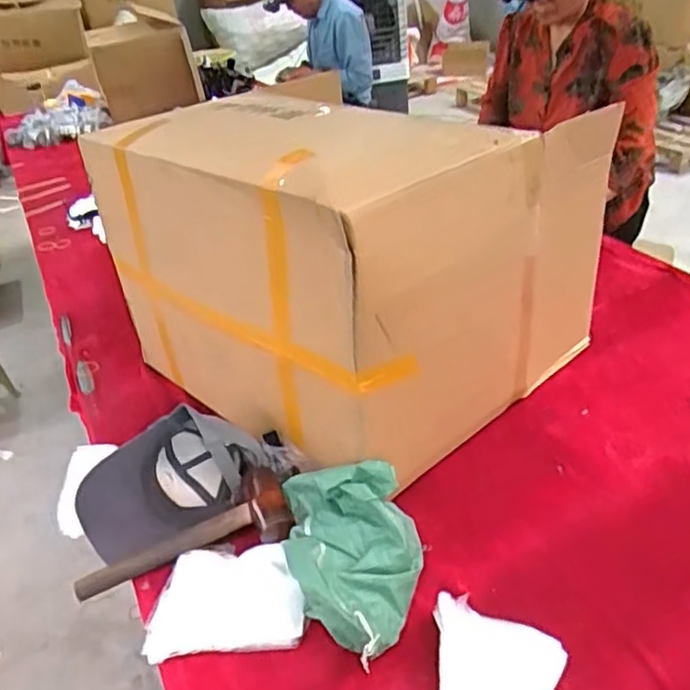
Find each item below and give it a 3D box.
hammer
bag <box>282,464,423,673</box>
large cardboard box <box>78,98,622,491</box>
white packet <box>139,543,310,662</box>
[{"bbox_3d":[-0.216,0.251,0.865,0.286,0.050,0.105,-16,36,-12],"label":"hammer"},{"bbox_3d":[0.010,0.251,0.783,0.162,0.111,0.243,-7,35,0],"label":"bag"},{"bbox_3d":[0.027,-0.168,1.101,0.610,0.453,0.615,25,46,37],"label":"large cardboard box"},{"bbox_3d":[-0.146,0.314,0.806,0.182,0.018,0.134,-7,34,-1],"label":"white packet"}]

